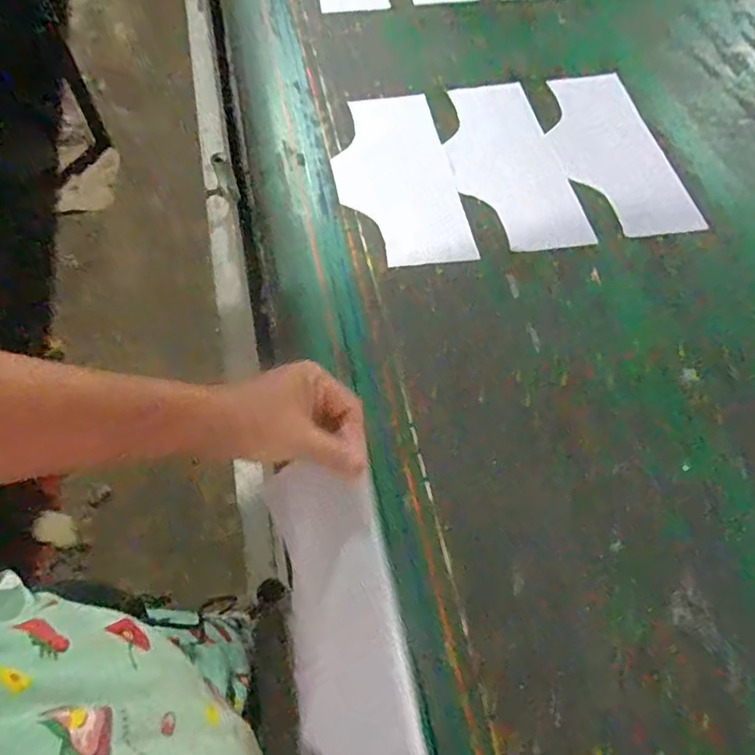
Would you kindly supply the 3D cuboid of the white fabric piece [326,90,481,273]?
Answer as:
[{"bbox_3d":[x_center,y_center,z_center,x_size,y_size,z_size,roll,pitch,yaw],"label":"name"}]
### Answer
[{"bbox_3d":[0.021,-0.272,0.756,0.150,0.010,0.321,-6,58,-6],"label":"white fabric piece"}]

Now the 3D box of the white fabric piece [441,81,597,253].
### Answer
[{"bbox_3d":[0.172,-0.295,0.772,0.146,0.006,0.315,-8,62,-7],"label":"white fabric piece"}]

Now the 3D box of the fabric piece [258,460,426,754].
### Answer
[{"bbox_3d":[-0.020,0.204,0.419,0.120,0.020,0.281,-32,66,24],"label":"fabric piece"}]

